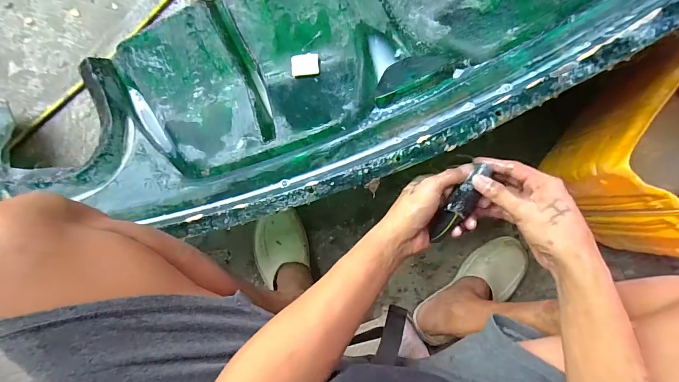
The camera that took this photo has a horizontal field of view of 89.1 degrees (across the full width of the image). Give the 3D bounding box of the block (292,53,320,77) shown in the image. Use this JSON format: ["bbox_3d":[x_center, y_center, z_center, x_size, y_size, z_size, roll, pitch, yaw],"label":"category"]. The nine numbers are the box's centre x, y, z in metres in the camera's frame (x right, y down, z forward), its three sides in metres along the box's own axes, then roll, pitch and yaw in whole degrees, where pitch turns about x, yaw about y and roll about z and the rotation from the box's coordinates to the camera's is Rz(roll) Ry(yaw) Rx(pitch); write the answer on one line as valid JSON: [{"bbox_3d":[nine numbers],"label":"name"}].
[{"bbox_3d":[-0.052,-0.190,0.523,0.041,0.013,0.032,-1,87,-2],"label":"block"}]

